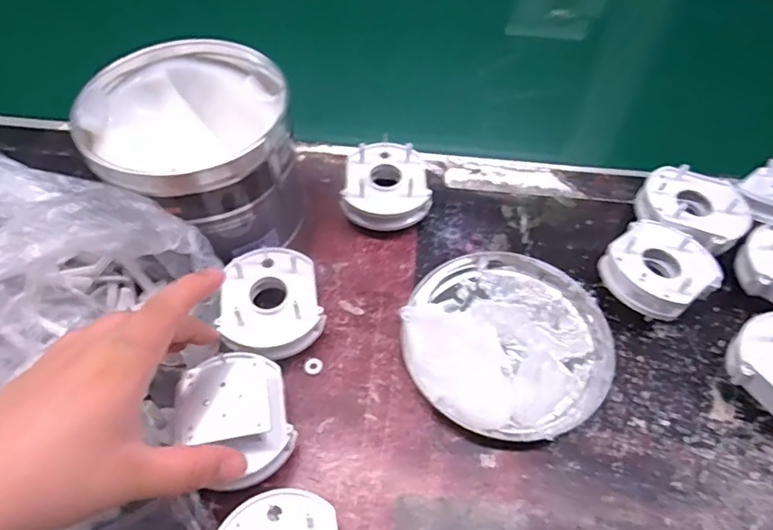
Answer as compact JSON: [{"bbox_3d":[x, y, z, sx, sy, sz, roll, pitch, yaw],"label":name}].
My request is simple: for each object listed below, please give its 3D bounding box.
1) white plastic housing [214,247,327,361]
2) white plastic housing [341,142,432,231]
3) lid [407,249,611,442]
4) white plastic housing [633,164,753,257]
[{"bbox_3d":[-0.074,0.026,0.351,0.061,0.034,0.070,-13,57,-10],"label":"white plastic housing"},{"bbox_3d":[-0.001,-0.058,0.409,0.062,0.035,0.064,-5,56,-5],"label":"white plastic housing"},{"bbox_3d":[0.076,0.045,0.347,0.126,0.023,0.125,1,56,-1],"label":"lid"},{"bbox_3d":[0.218,-0.036,0.398,0.071,0.037,0.060,22,58,13],"label":"white plastic housing"}]

